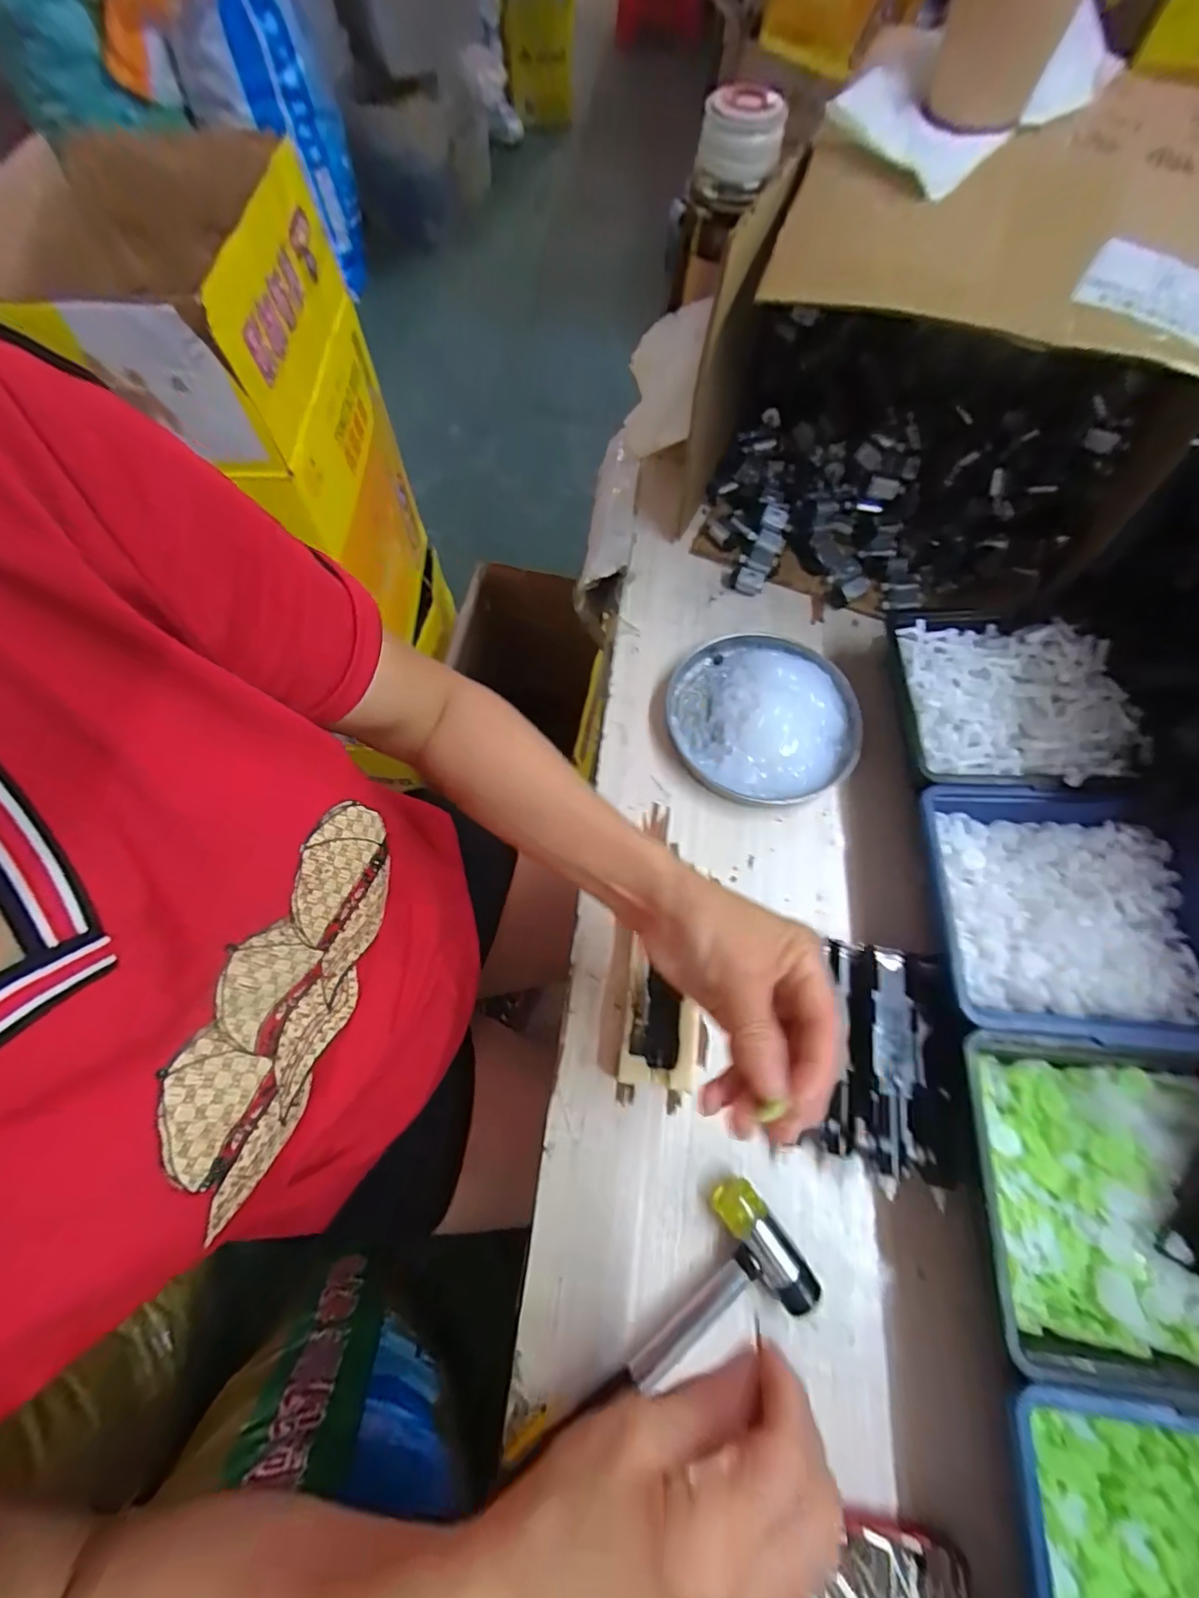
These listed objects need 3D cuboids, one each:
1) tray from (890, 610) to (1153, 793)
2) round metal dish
[{"bbox_3d":[0.289,-0.069,0.382,0.143,0.039,0.141,5,68,1],"label":"tray"},{"bbox_3d":[0.127,-0.068,0.422,0.142,0.035,0.142,0,68,-1],"label":"round metal dish"}]

